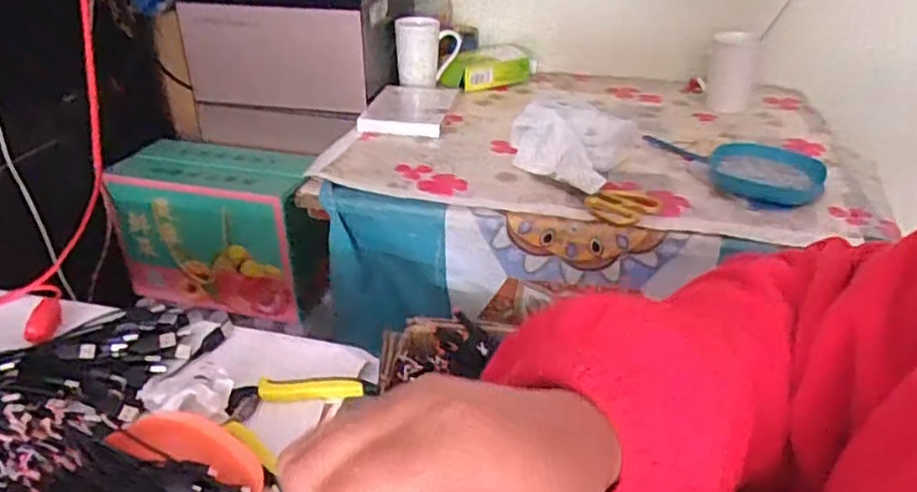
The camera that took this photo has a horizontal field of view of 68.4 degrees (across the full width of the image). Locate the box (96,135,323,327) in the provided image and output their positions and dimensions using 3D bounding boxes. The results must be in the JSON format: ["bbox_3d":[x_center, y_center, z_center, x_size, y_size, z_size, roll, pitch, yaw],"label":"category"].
[{"bbox_3d":[-0.393,-0.027,1.177,0.335,0.248,0.165,8,32,12],"label":"box"}]

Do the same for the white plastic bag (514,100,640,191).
[{"bbox_3d":[0.148,-0.136,0.913,0.166,0.079,0.167,9,32,13],"label":"white plastic bag"}]

